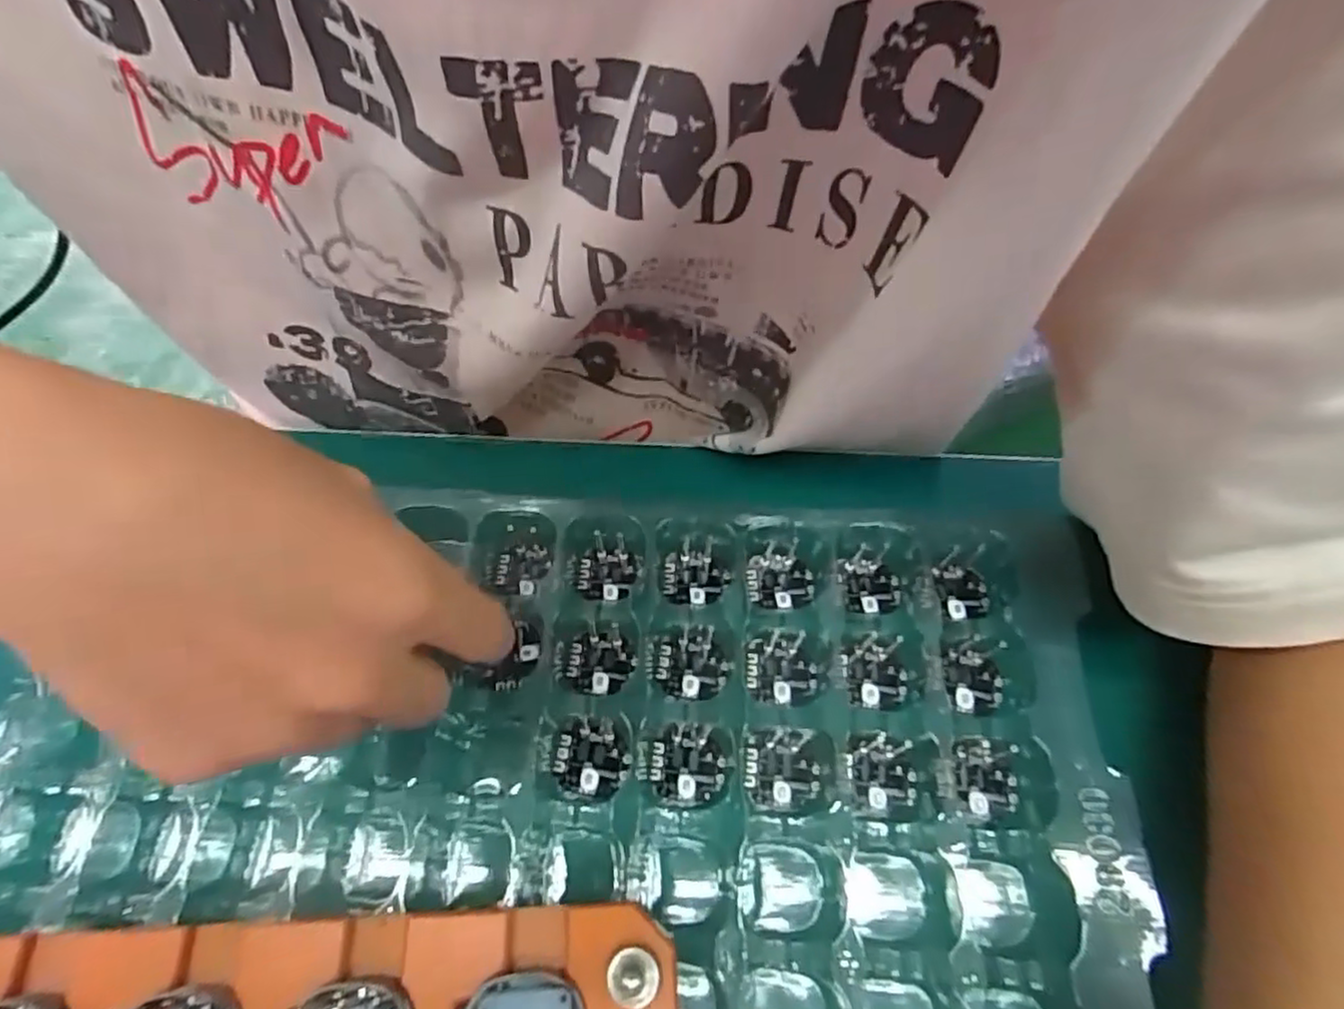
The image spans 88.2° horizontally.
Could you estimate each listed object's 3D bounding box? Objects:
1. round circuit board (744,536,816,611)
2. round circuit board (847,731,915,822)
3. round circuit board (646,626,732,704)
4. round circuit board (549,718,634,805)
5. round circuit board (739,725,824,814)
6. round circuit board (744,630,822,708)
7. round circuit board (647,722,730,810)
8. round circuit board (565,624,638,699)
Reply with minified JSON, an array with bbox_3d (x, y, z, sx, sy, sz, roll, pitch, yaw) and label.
[{"bbox_3d":[0.040,0.026,0.258,0.024,0.004,0.028,-1,63,2],"label":"round circuit board"},{"bbox_3d":[0.068,0.089,0.225,0.022,0.004,0.025,7,63,6],"label":"round circuit board"},{"bbox_3d":[0.006,0.056,0.241,0.028,0.004,0.024,-4,63,0],"label":"round circuit board"},{"bbox_3d":[-0.027,0.084,0.228,0.025,0.004,0.026,-8,63,-2],"label":"round circuit board"},{"bbox_3d":[0.036,0.086,0.226,0.027,0.004,0.026,-1,63,2],"label":"round circuit board"},{"bbox_3d":[0.038,0.056,0.239,0.025,0.005,0.025,-1,63,2],"label":"round circuit board"},{"bbox_3d":[0.005,0.085,0.227,0.025,0.004,0.025,-1,63,2],"label":"round circuit board"},{"bbox_3d":[-0.026,0.055,0.243,0.024,0.004,0.022,-1,63,2],"label":"round circuit board"}]

